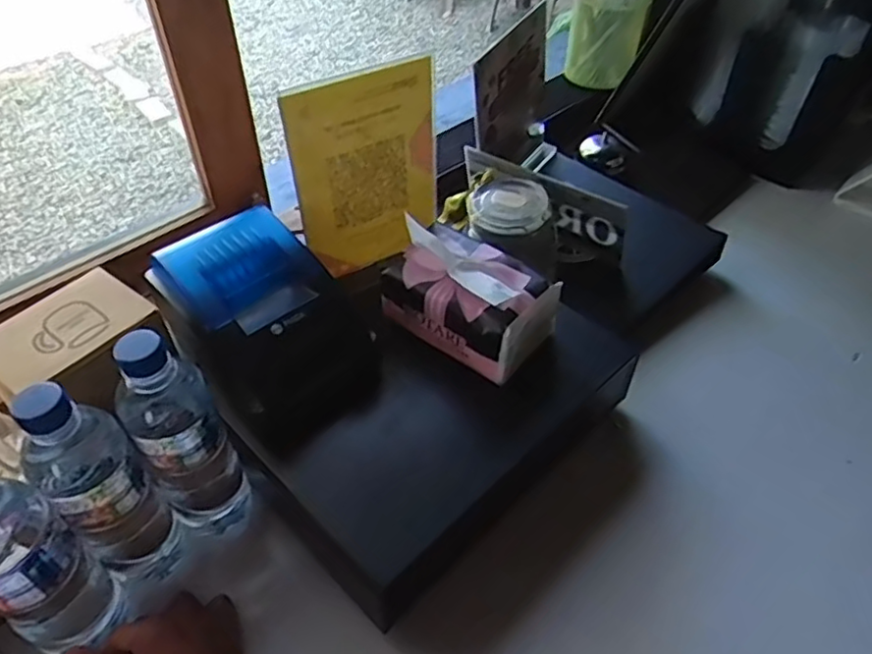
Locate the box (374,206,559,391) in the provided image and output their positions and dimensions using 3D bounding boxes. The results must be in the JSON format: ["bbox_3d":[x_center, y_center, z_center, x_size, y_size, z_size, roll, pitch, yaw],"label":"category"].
[{"bbox_3d":[0.031,-0.033,0.585,0.141,0.088,0.087,27,52,24],"label":"box"}]

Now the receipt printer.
[{"bbox_3d":[-0.143,0.003,0.560,0.123,0.128,0.170,-33,54,-28],"label":"receipt printer"}]

